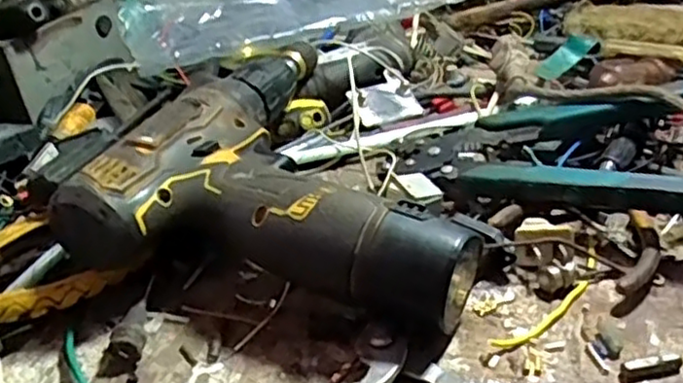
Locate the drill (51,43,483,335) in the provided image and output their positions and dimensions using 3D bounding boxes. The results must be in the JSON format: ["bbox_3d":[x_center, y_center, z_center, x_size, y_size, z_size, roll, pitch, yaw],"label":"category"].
[{"bbox_3d":[-0.009,-0.018,0.379,0.185,0.068,0.215,6,34,18],"label":"drill"}]

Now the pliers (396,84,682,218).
[{"bbox_3d":[0.115,-0.023,0.382,0.166,0.037,0.105,8,35,22],"label":"pliers"}]

